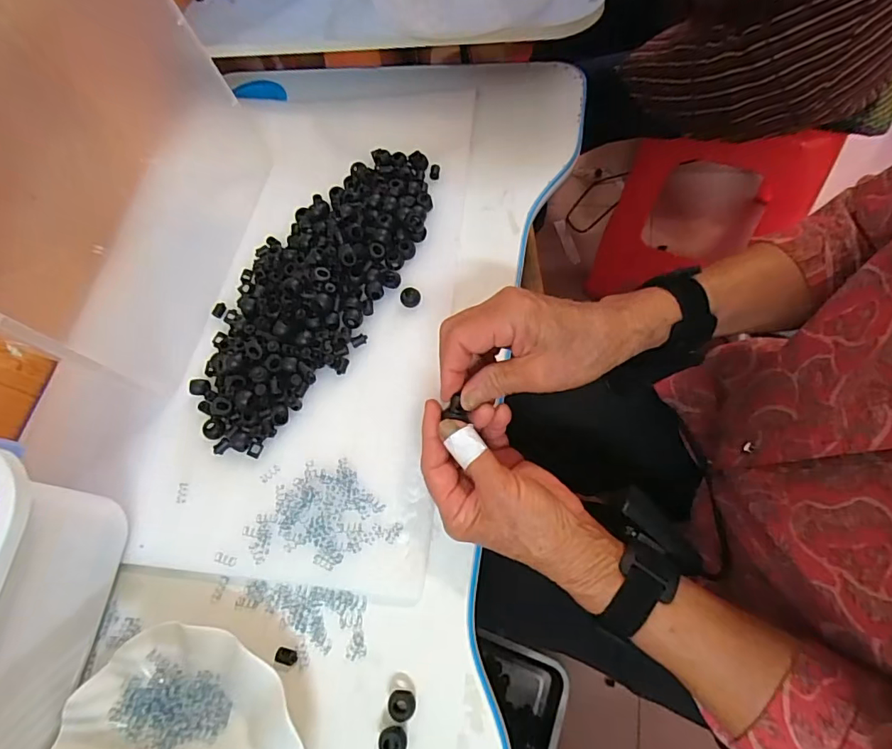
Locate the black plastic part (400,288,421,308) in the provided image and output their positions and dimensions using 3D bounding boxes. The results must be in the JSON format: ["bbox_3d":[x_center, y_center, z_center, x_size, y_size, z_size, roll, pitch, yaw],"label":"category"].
[{"bbox_3d":[-0.031,-0.068,0.430,0.018,0.008,0.016,-6,66,7],"label":"black plastic part"}]

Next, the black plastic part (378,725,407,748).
[{"bbox_3d":[-0.034,0.234,0.309,0.017,0.013,0.016,-3,66,8],"label":"black plastic part"}]

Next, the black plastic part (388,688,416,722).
[{"bbox_3d":[-0.029,0.217,0.318,0.017,0.009,0.017,-3,66,8],"label":"black plastic part"}]

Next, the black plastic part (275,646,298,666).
[{"bbox_3d":[-0.112,0.197,0.339,0.016,0.004,0.010,11,69,14],"label":"black plastic part"}]

